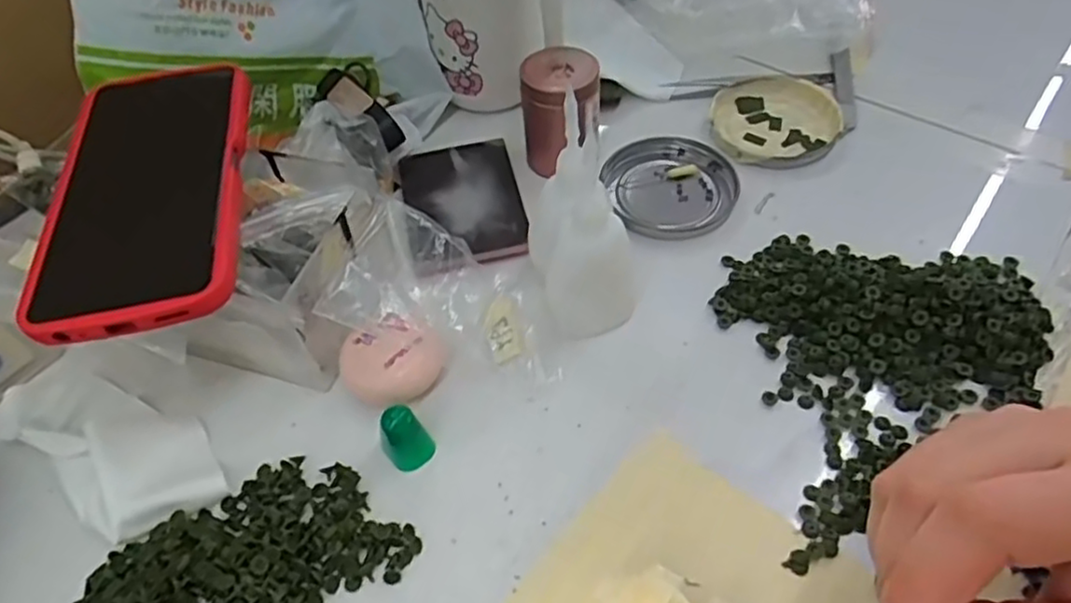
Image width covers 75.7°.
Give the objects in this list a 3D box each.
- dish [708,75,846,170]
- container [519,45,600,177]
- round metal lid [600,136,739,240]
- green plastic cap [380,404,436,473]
[{"bbox_3d":[0.153,-0.117,0.438,0.076,0.011,0.086,19,56,17],"label":"dish"},{"bbox_3d":[0.015,-0.112,0.409,0.044,0.060,0.050,1,52,4],"label":"container"},{"bbox_3d":[0.081,-0.069,0.411,0.075,0.010,0.076,-2,52,2],"label":"round metal lid"},{"bbox_3d":[-0.057,0.060,0.304,0.018,0.029,0.017,-2,52,2],"label":"green plastic cap"}]

